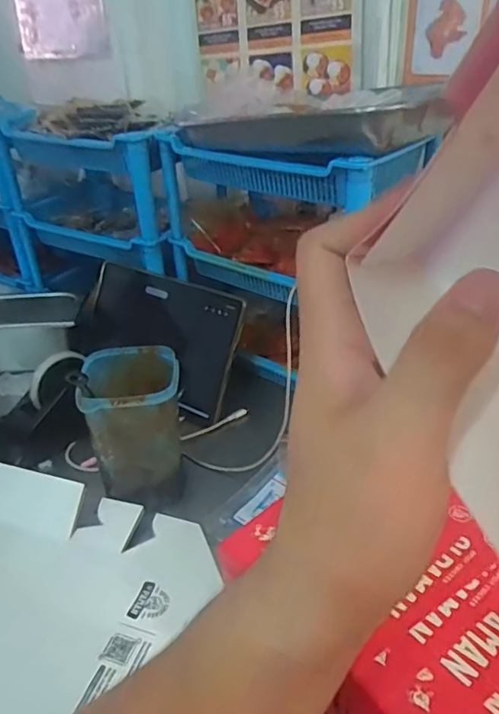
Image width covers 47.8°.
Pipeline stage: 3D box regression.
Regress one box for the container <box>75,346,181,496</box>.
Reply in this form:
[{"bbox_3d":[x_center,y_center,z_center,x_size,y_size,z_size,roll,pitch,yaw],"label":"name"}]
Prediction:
[{"bbox_3d":[-0.118,0.076,0.602,0.094,0.146,0.097,-5,32,-4],"label":"container"}]

